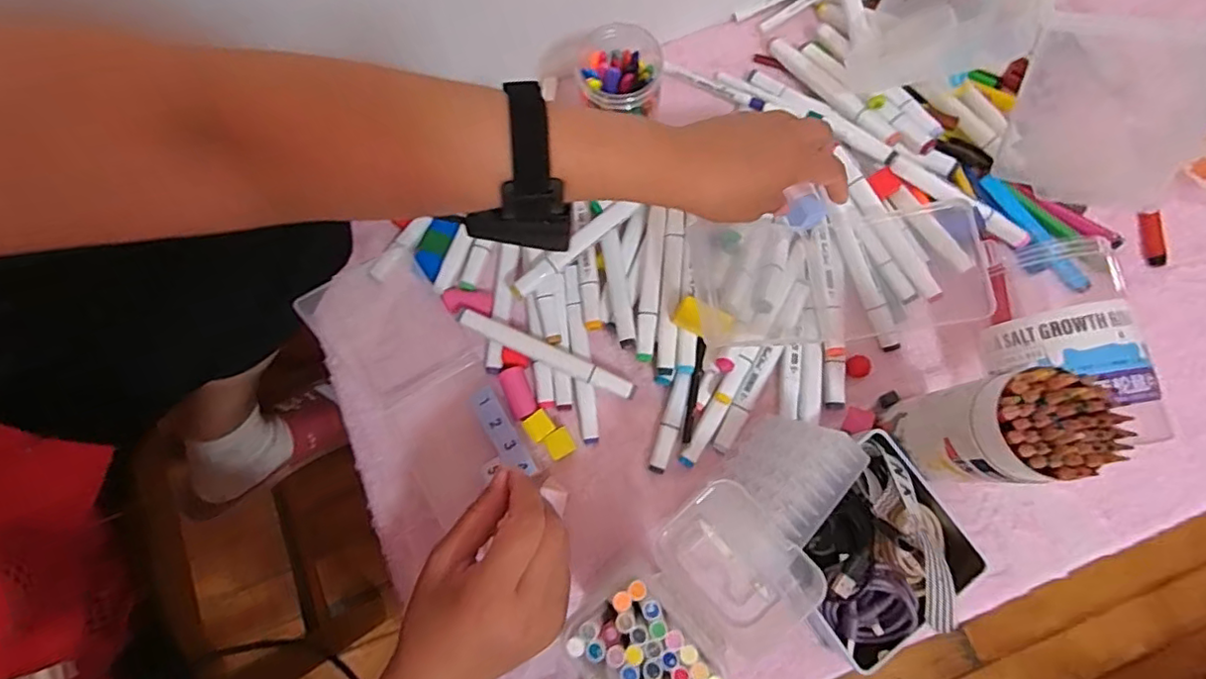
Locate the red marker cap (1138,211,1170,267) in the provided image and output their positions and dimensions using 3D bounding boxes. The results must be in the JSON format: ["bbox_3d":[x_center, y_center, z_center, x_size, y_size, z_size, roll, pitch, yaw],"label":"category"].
[{"bbox_3d":[0.469,-0.085,0.493,0.015,0.009,0.045,-14,92,-3],"label":"red marker cap"}]

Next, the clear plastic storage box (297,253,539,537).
[{"bbox_3d":[-0.151,0.031,0.470,0.097,0.012,0.221,-34,79,-7],"label":"clear plastic storage box"}]

